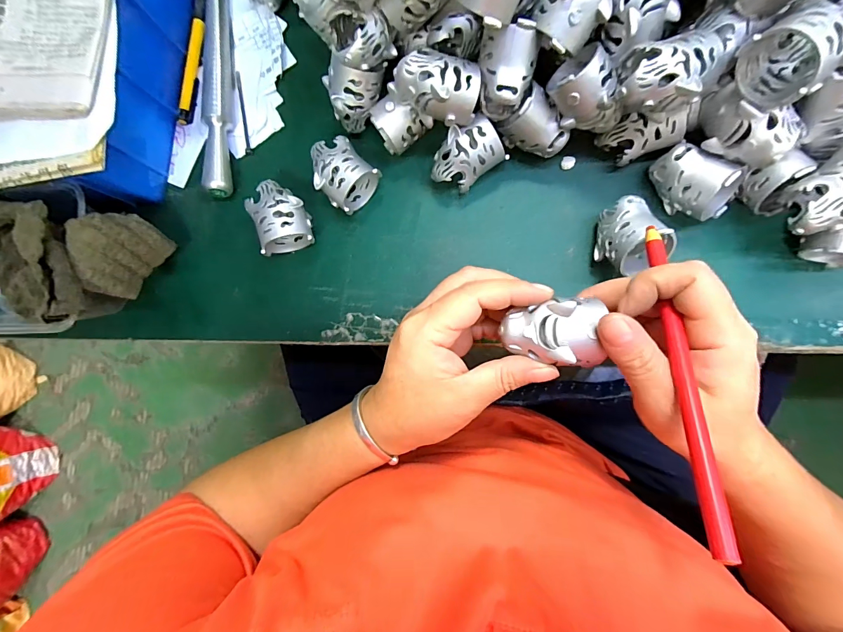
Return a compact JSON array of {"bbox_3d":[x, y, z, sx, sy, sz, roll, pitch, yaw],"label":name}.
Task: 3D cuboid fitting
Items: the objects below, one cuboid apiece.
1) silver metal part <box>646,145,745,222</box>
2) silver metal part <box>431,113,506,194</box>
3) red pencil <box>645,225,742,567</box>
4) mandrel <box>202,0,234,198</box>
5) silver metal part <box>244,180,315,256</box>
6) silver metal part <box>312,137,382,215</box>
[{"bbox_3d":[0.191,-0.091,0.257,0.057,0.044,0.036,32,90,8],"label":"silver metal part"},{"bbox_3d":[0.033,-0.118,0.279,0.049,0.040,0.035,-37,83,3],"label":"silver metal part"},{"bbox_3d":[0.125,0.023,0.178,0.008,0.005,0.162,3,64,7],"label":"red pencil"},{"bbox_3d":[-0.174,-0.214,0.313,0.021,0.022,0.230,-3,86,7],"label":"mandrel"},{"bbox_3d":[-0.110,-0.078,0.292,0.040,0.039,0.050,-15,85,6],"label":"silver metal part"},{"bbox_3d":[-0.063,-0.111,0.289,0.044,0.037,0.052,-45,83,2],"label":"silver metal part"}]

